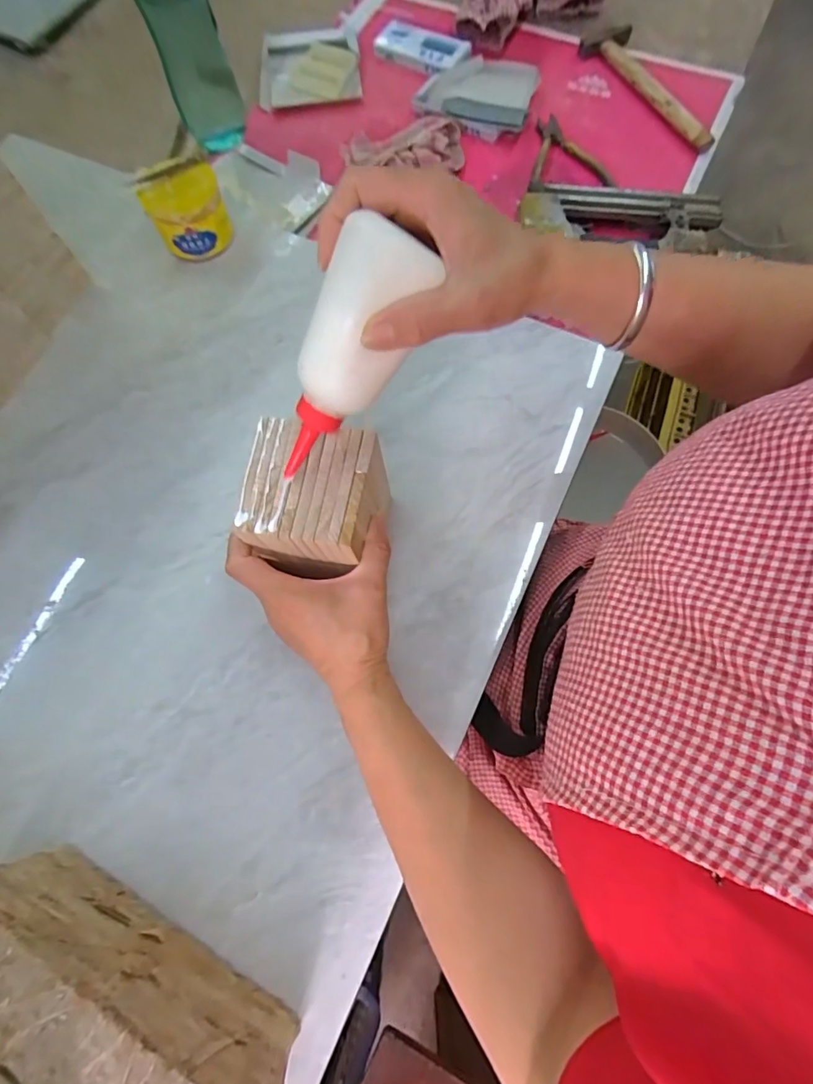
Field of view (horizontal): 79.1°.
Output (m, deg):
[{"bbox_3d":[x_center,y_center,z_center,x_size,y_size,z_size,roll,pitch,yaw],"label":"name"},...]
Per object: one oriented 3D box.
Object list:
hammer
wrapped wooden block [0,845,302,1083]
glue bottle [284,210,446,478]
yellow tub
[{"bbox_3d":[0.306,-0.588,0.629,0.073,0.027,0.265,-20,72,-7],"label":"hammer"},{"bbox_3d":[-0.166,0.262,0.288,0.203,0.104,0.041,28,73,10],"label":"wrapped wooden block"},{"bbox_3d":[-0.040,-0.100,0.283,0.050,0.149,0.037,43,38,14],"label":"glue bottle"},{"bbox_3d":[-0.231,-0.350,0.522,0.077,0.074,0.072,-27,73,-9],"label":"yellow tub"}]

